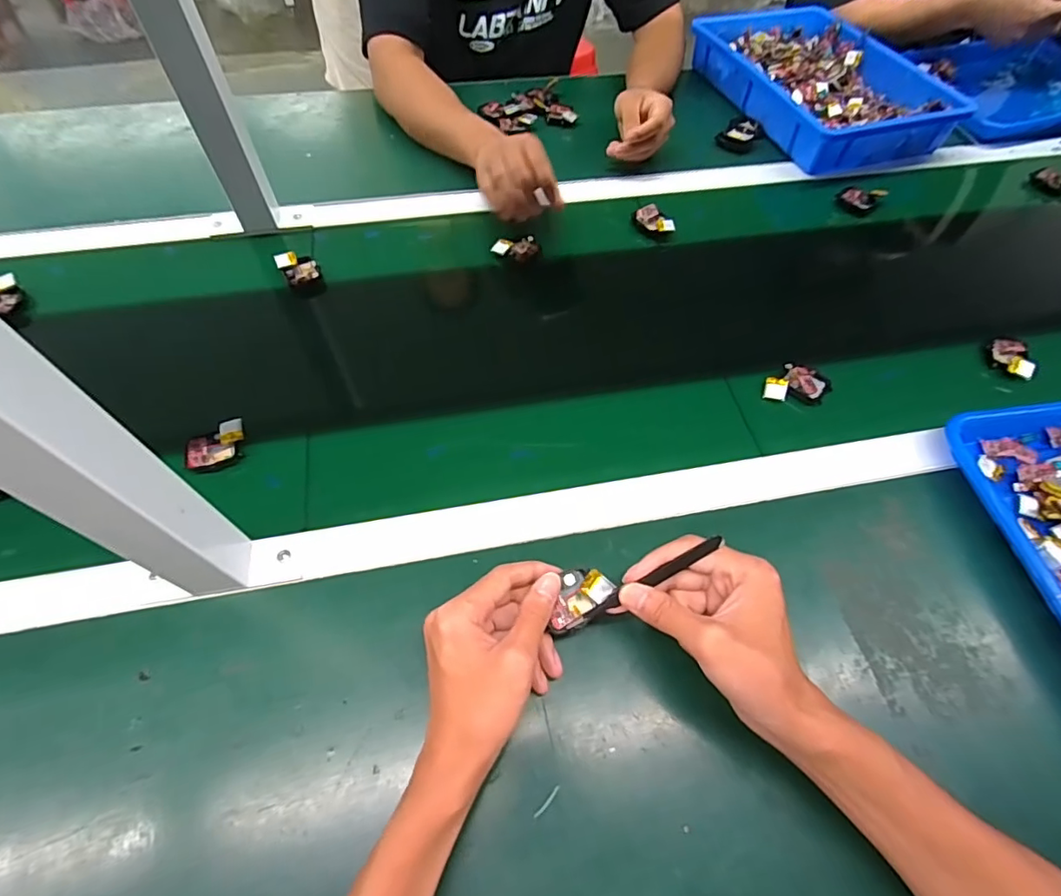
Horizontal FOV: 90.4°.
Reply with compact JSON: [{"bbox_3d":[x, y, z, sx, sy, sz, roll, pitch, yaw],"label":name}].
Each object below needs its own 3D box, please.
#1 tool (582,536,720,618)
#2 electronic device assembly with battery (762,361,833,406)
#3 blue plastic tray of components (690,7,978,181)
[{"bbox_3d":[0.083,0.088,0.355,0.103,0.009,0.009,-30,62,5],"label":"tool"},{"bbox_3d":[0.265,-0.064,0.523,0.063,0.011,0.041,7,59,2],"label":"electronic device assembly with battery"},{"bbox_3d":[0.426,-0.549,0.784,0.238,0.055,0.355,-16,61,-11],"label":"blue plastic tray of components"}]

